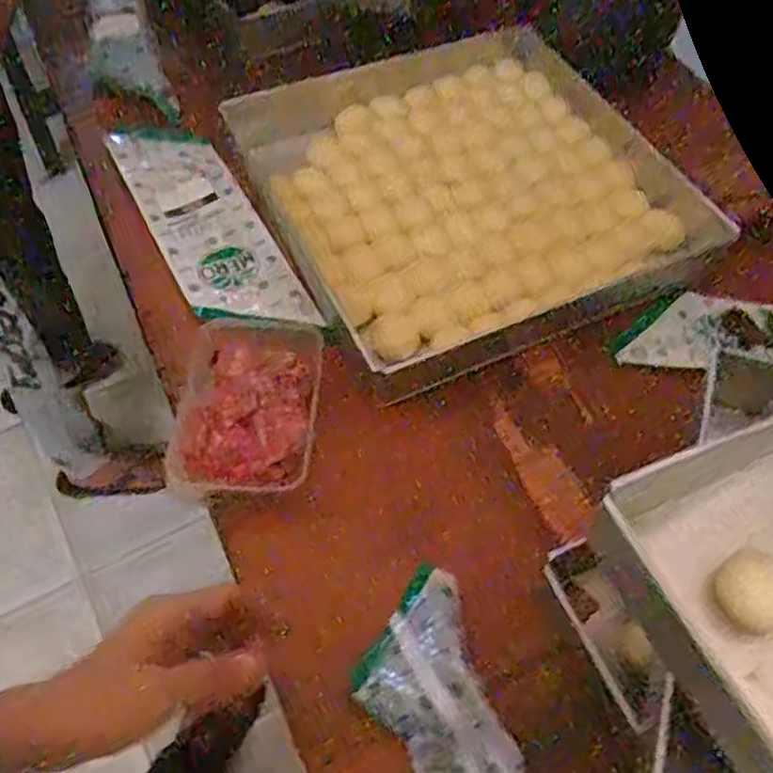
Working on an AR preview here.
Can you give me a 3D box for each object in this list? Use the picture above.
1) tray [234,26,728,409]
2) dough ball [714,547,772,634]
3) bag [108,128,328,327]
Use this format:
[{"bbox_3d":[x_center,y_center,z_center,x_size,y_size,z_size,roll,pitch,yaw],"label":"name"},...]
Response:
[{"bbox_3d":[0.093,-0.225,0.813,0.430,0.049,0.441,-22,60,-17],"label":"tray"},{"bbox_3d":[0.221,0.125,0.442,0.046,0.039,0.044,1,56,-2],"label":"dough ball"},{"bbox_3d":[-0.203,-0.186,0.805,0.107,0.033,0.370,-24,60,-18],"label":"bag"}]

